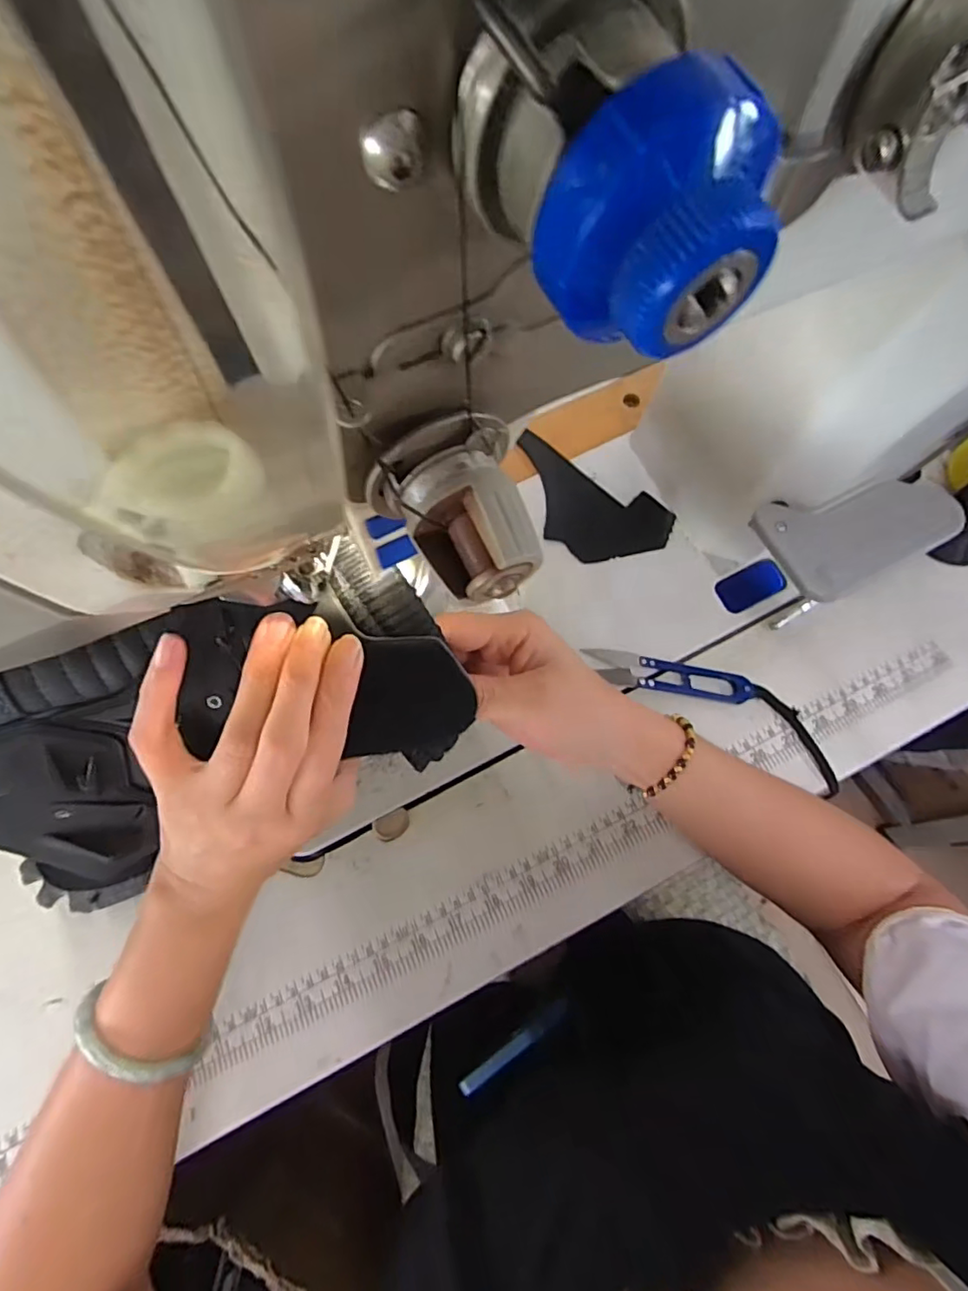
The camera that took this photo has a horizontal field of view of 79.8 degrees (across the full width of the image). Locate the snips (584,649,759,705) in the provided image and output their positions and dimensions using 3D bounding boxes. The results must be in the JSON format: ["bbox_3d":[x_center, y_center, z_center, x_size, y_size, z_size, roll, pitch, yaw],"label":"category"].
[{"bbox_3d":[0.131,0.022,0.413,0.113,0.014,0.025,10,69,7],"label":"snips"}]

